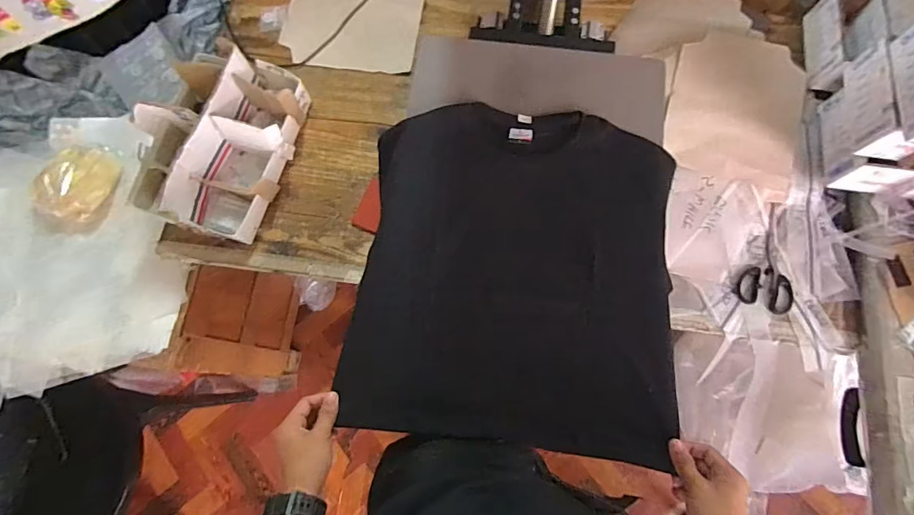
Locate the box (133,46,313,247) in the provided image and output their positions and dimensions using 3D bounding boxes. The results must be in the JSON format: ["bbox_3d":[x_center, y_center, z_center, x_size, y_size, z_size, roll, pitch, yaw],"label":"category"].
[{"bbox_3d":[-0.402,-0.198,0.760,0.216,0.113,0.308,17,75,4],"label":"box"}]

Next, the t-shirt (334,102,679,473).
[{"bbox_3d":[0.081,0.012,0.623,0.416,0.049,0.458,6,74,1],"label":"t-shirt"}]

